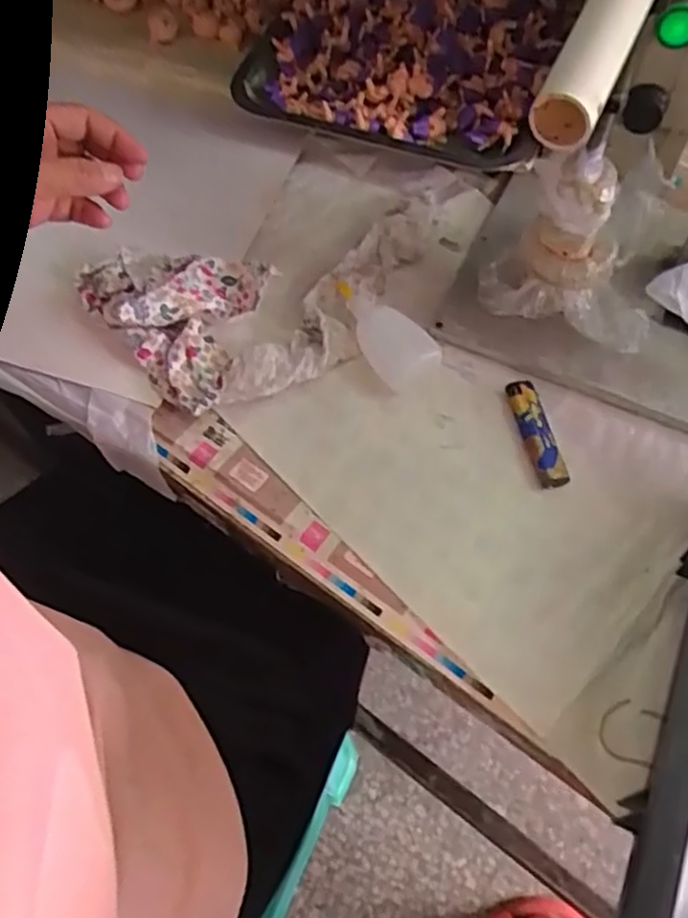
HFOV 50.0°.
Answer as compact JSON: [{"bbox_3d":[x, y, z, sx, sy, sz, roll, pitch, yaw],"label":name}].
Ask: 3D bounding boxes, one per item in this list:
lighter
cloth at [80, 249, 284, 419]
[{"bbox_3d":[0.131,-0.018,0.501,0.020,0.011,0.082,-12,61,-5],"label":"lighter"},{"bbox_3d":[-0.138,-0.108,0.540,0.144,0.031,0.114,21,63,13],"label":"cloth"}]

